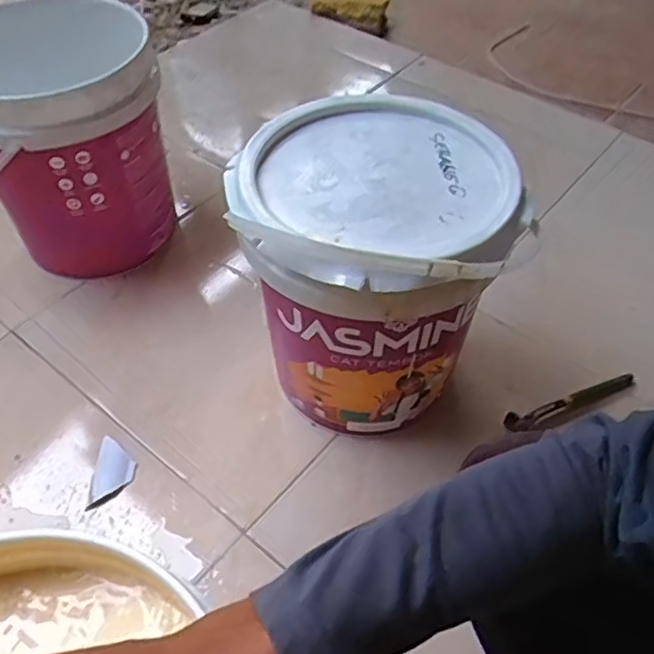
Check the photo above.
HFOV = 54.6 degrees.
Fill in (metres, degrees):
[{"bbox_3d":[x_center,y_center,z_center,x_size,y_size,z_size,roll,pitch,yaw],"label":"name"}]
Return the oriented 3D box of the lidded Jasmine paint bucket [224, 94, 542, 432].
[{"bbox_3d":[0.061,-0.071,0.769,0.291,0.326,0.317,1,51,-1],"label":"lidded Jasmine paint bucket"}]

